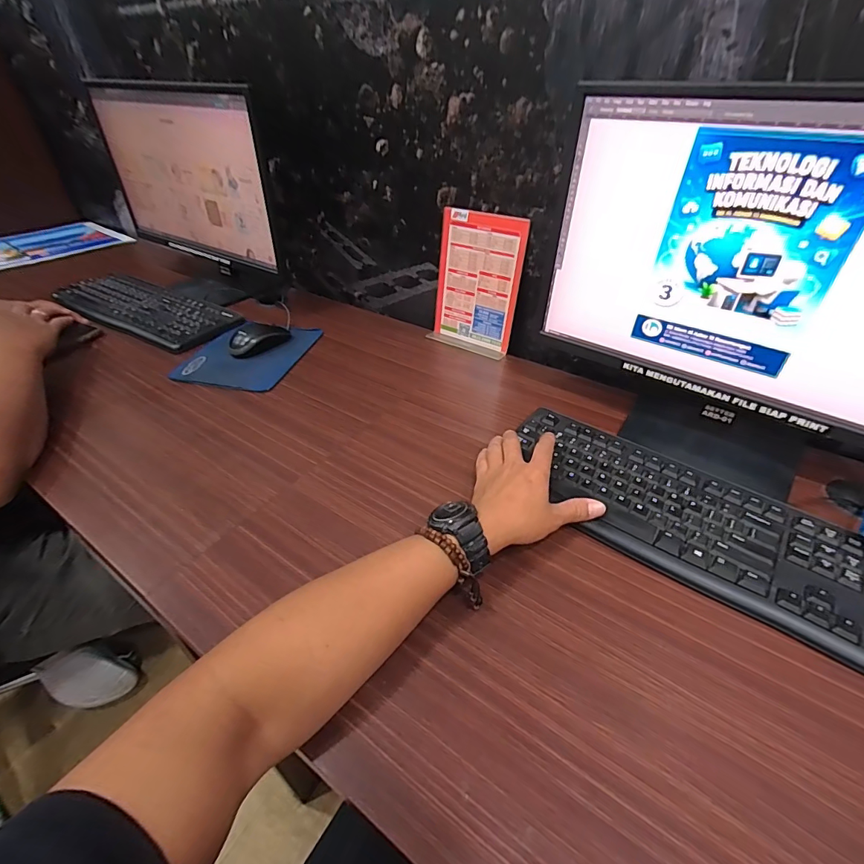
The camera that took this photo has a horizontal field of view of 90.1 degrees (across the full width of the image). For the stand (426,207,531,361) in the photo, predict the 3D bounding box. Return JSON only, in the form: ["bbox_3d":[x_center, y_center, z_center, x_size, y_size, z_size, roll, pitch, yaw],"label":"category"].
[{"bbox_3d":[0.071,-0.243,0.717,0.146,0.207,0.057,23,47,25],"label":"stand"}]

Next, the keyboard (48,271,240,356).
[{"bbox_3d":[-0.558,-0.247,0.844,0.452,0.026,0.148,22,46,24],"label":"keyboard"}]

